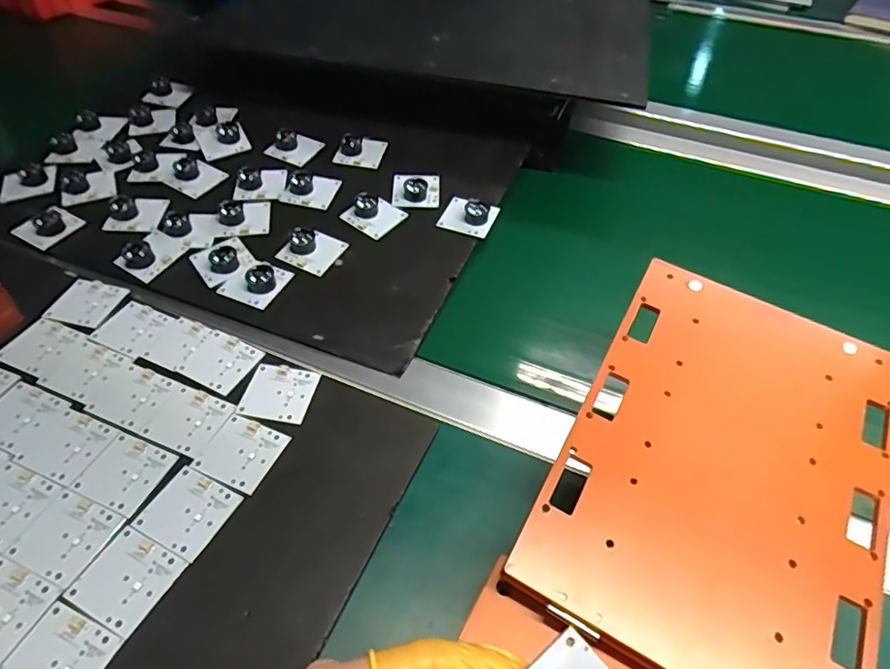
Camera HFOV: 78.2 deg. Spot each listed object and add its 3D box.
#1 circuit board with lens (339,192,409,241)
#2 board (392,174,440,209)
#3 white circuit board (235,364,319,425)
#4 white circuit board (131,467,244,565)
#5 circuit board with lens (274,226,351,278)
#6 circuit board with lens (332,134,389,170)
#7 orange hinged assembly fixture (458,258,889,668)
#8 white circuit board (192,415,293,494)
[{"bbox_3d":[-0.065,-0.114,0.506,0.041,0.021,0.048,32,54,23],"label":"circuit board with lens"},{"bbox_3d":[-0.028,-0.145,0.528,0.045,0.016,0.046,1,48,-2],"label":"board"},{"bbox_3d":[-0.117,0.041,0.387,0.047,0.004,0.045,9,48,5],"label":"white circuit board"},{"bbox_3d":[-0.153,0.103,0.323,0.045,0.004,0.044,22,51,16],"label":"white circuit board"},{"bbox_3d":[-0.117,-0.078,0.477,0.047,0.020,0.040,19,50,14],"label":"circuit board with lens"},{"bbox_3d":[-0.088,-0.190,0.569,0.049,0.014,0.040,12,73,-5],"label":"circuit board with lens"},{"bbox_3d":[0.092,0.145,0.234,0.165,0.047,0.460,25,52,18],"label":"orange hinged assembly fixture"},{"bbox_3d":[-0.130,0.075,0.350,0.046,0.004,0.044,19,50,14],"label":"white circuit board"}]

